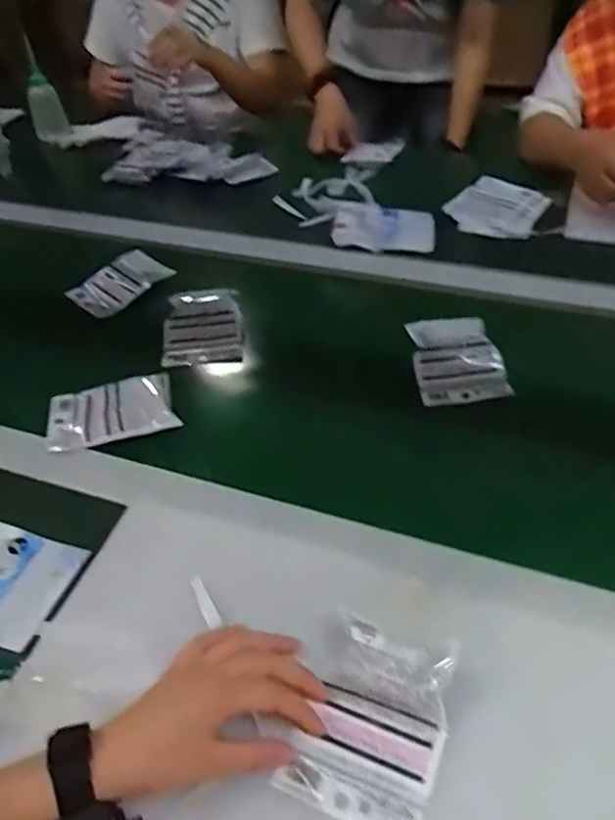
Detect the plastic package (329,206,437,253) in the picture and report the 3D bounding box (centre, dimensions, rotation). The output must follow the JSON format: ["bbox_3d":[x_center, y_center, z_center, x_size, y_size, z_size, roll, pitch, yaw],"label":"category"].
[{"bbox_3d":[0.112,-0.273,0.940,0.147,0.022,0.091,2,58,-3],"label":"plastic package"}]

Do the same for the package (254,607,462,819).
[{"bbox_3d":[0.037,0.202,0.425,0.108,0.047,0.116,15,47,18],"label":"package"}]

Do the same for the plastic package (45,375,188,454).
[{"bbox_3d":[-0.213,0.000,0.692,0.131,0.021,0.096,-12,44,-9],"label":"plastic package"}]

